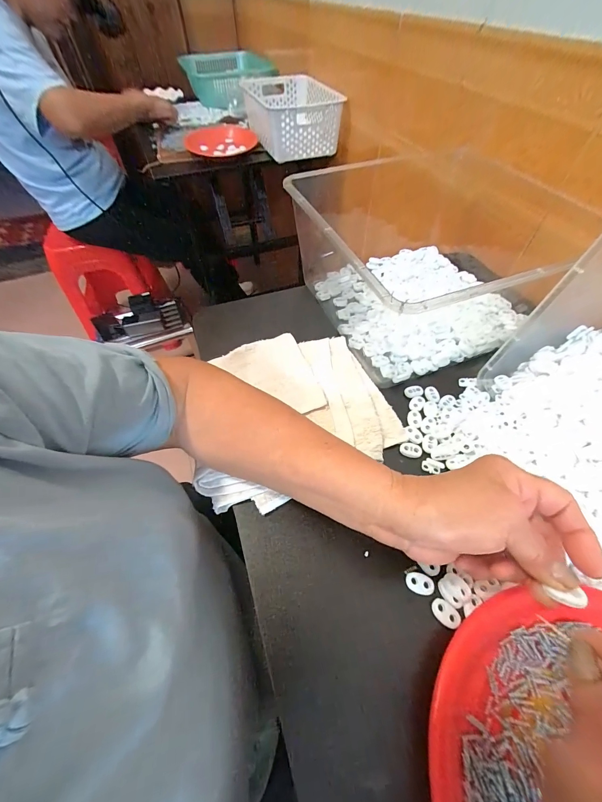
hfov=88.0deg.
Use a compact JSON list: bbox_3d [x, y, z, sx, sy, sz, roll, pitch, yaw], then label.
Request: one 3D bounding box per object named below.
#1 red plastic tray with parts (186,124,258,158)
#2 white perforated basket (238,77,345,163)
[{"bbox_3d":[-0.225,-0.729,0.865,0.190,0.029,0.221,-18,56,-12],"label":"red plastic tray with parts"},{"bbox_3d":[-0.033,-0.811,0.872,0.208,0.099,0.351,-14,55,-9],"label":"white perforated basket"}]

